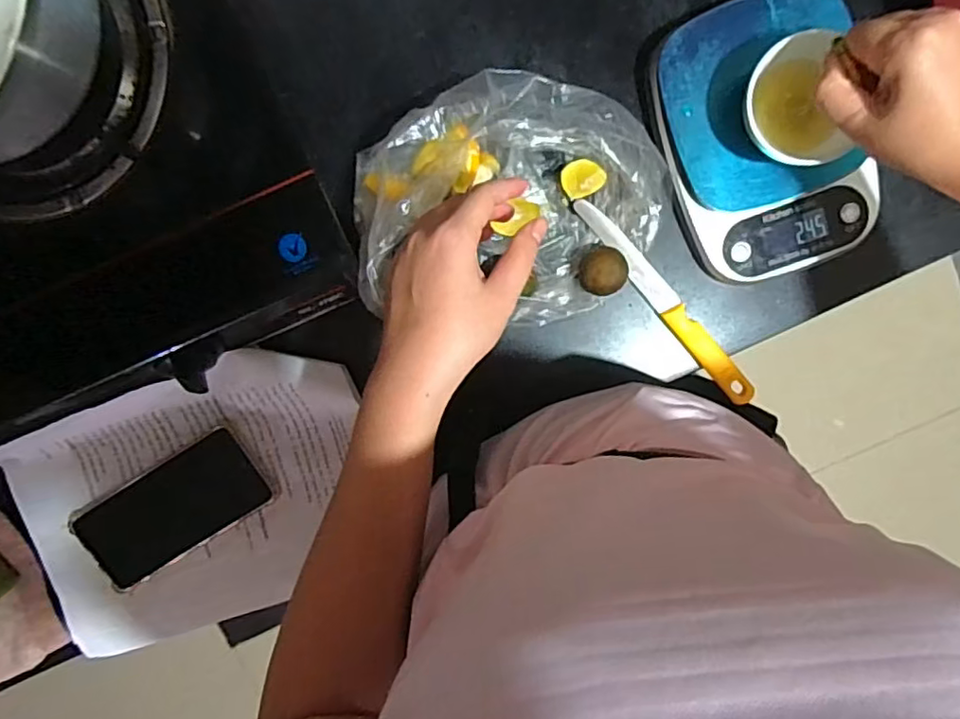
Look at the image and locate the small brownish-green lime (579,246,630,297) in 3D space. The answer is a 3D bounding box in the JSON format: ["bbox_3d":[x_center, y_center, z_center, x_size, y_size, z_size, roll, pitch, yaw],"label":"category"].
[{"bbox_3d":[0.095,-0.068,0.465,0.034,0.029,0.037,0,96,0],"label":"small brownish-green lime"}]

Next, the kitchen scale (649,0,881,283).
[{"bbox_3d":[0.215,-0.165,0.457,0.143,0.032,0.196,-21,95,2],"label":"kitchen scale"}]

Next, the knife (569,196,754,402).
[{"bbox_3d":[0.148,-0.043,0.478,0.021,0.011,0.210,-43,94,4],"label":"knife"}]

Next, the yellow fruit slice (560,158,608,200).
[{"bbox_3d":[0.080,-0.142,0.472,0.033,0.013,0.027,-28,95,3],"label":"yellow fruit slice"}]

